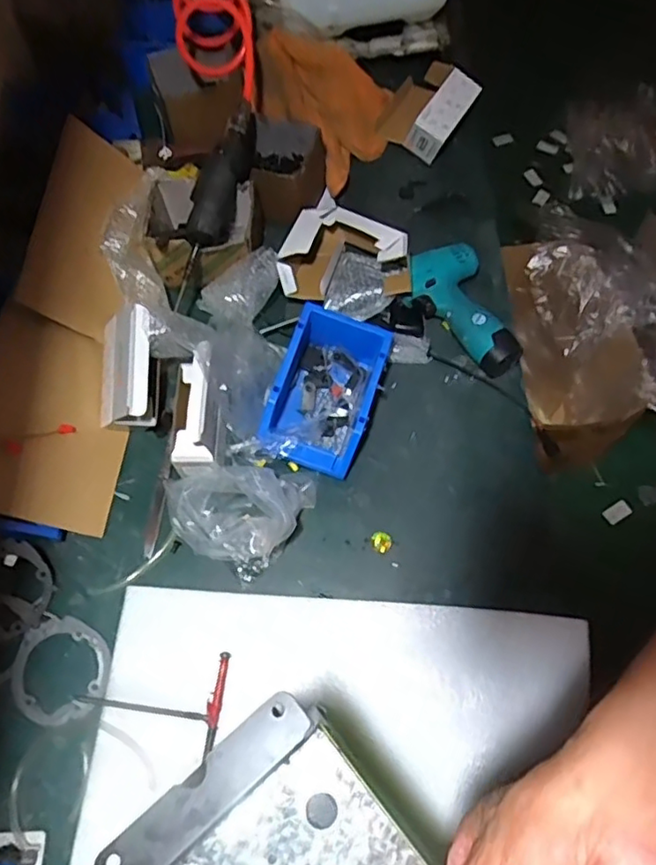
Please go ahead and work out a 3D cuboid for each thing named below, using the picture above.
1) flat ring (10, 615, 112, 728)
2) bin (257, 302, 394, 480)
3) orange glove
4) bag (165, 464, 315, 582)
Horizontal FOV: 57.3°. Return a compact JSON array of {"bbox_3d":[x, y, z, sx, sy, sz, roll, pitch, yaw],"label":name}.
[{"bbox_3d":[-0.287,0.257,0.647,0.102,0.007,0.105,1,67,-2],"label":"flat ring"},{"bbox_3d":[-0.001,-0.043,0.727,0.111,0.092,0.180,16,68,10],"label":"bin"},{"bbox_3d":[-0.021,-0.480,0.883,0.195,0.115,0.180,-1,66,2],"label":"orange glove"},{"bbox_3d":[-0.096,0.094,0.665,0.163,0.080,0.118,-8,66,-1],"label":"bag"}]

